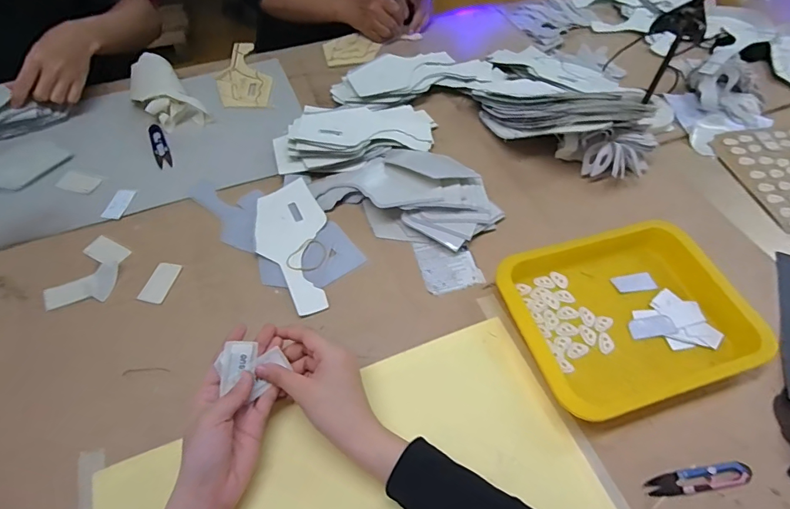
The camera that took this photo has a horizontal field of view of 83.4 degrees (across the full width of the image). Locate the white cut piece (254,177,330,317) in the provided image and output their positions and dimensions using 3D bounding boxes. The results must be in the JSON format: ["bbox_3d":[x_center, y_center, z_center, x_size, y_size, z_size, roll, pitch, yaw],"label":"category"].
[{"bbox_3d":[-0.137,-0.016,0.581,0.089,0.010,0.206,0,55,-10],"label":"white cut piece"}]

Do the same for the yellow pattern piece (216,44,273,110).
[{"bbox_3d":[-0.277,-0.331,0.802,0.089,0.007,0.185,-17,56,-13],"label":"yellow pattern piece"}]

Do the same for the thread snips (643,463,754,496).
[{"bbox_3d":[0.291,0.215,0.423,0.098,0.009,0.020,-7,55,-6],"label":"thread snips"}]

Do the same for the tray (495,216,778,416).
[{"bbox_3d":[0.262,0.065,0.508,0.256,0.043,0.202,-14,56,-11],"label":"tray"}]

